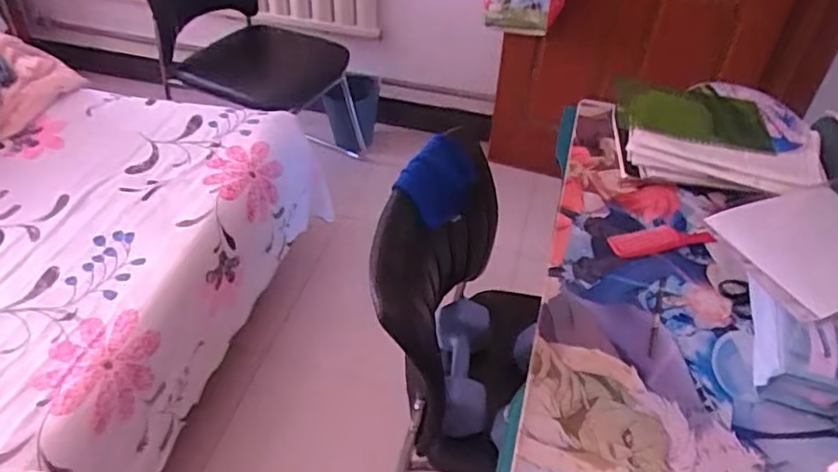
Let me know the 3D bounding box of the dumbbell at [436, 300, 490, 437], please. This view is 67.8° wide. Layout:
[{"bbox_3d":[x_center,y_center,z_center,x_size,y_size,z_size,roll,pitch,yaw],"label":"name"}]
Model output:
[{"bbox_3d":[0.078,0.226,1.085,0.092,0.080,0.232,2,43,0],"label":"dumbbell"}]

